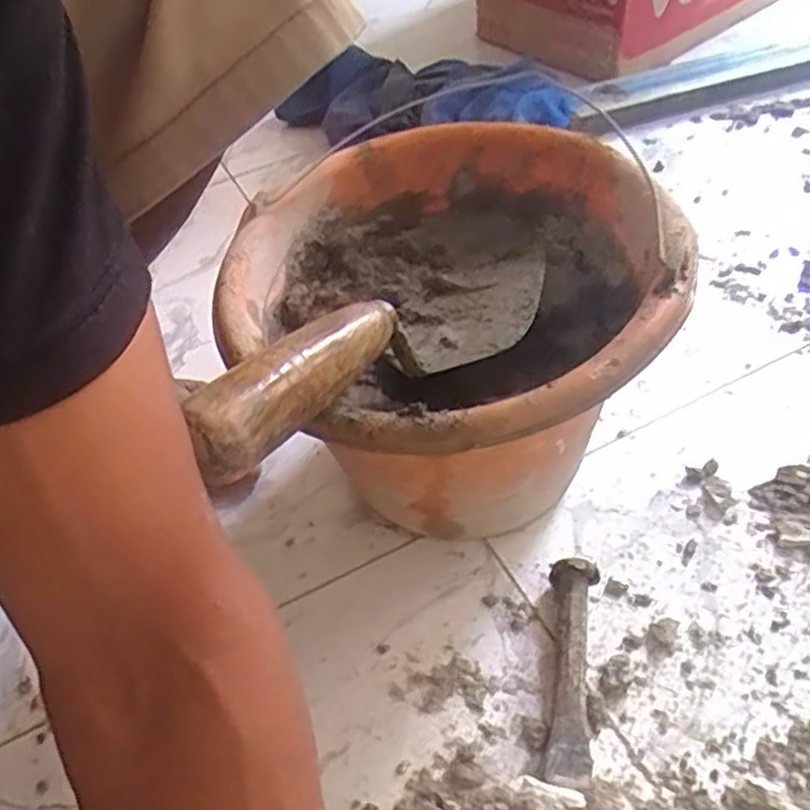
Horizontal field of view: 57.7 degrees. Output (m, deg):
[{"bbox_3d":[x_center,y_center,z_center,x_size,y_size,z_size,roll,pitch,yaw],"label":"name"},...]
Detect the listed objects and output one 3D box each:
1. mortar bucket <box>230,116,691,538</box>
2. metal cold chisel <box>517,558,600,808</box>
[{"bbox_3d":[0.026,-0.029,0.446,0.228,0.181,0.246,-17,48,-8],"label":"mortar bucket"},{"bbox_3d":[0.087,0.141,0.388,0.031,0.023,0.123,8,50,14],"label":"metal cold chisel"}]

